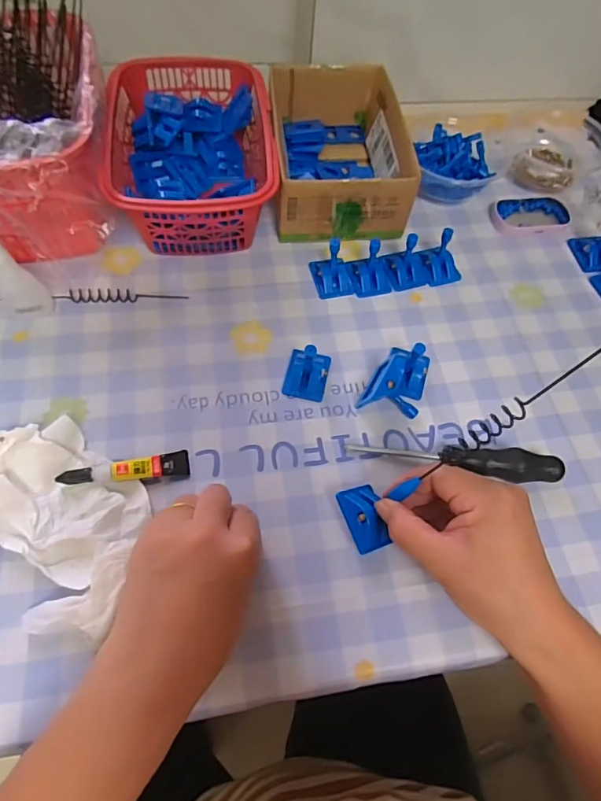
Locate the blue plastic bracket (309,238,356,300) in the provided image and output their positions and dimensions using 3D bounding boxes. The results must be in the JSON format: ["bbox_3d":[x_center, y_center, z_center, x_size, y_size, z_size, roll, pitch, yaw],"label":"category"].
[{"bbox_3d":[0.031,-0.125,0.442,0.034,0.040,0.042,-11,64,-10],"label":"blue plastic bracket"}]

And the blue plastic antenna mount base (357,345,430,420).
[{"bbox_3d":[0.082,-0.018,0.395,0.047,0.035,0.070,25,70,1],"label":"blue plastic antenna mount base"}]

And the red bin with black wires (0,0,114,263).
[{"bbox_3d":[-0.249,-0.238,0.434,0.149,0.122,0.240,-8,63,-8],"label":"red bin with black wires"}]

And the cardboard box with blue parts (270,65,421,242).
[{"bbox_3d":[0.035,-0.253,0.492,0.124,0.070,0.182,-4,62,-6],"label":"cardboard box with blue parts"}]

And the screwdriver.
[{"bbox_3d":[0.117,0.041,0.364,0.154,0.027,0.022,12,62,2],"label":"screwdriver"}]

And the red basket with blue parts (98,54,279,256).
[{"bbox_3d":[-0.103,-0.238,0.468,0.139,0.078,0.204,-5,63,-7],"label":"red basket with blue parts"}]

